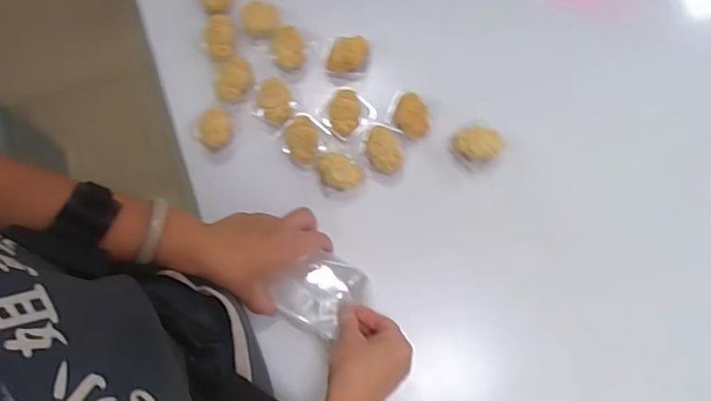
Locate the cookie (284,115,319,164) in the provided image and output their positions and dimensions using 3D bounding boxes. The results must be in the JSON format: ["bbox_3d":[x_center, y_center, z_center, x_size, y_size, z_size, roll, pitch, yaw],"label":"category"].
[{"bbox_3d":[-0.059,-0.067,0.580,0.035,0.017,0.047,-18,77,-4],"label":"cookie"}]

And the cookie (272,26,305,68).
[{"bbox_3d":[-0.077,-0.180,0.614,0.033,0.013,0.046,-11,77,-3],"label":"cookie"}]

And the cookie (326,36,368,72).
[{"bbox_3d":[-0.009,-0.168,0.607,0.049,0.023,0.031,-6,74,-1],"label":"cookie"}]

